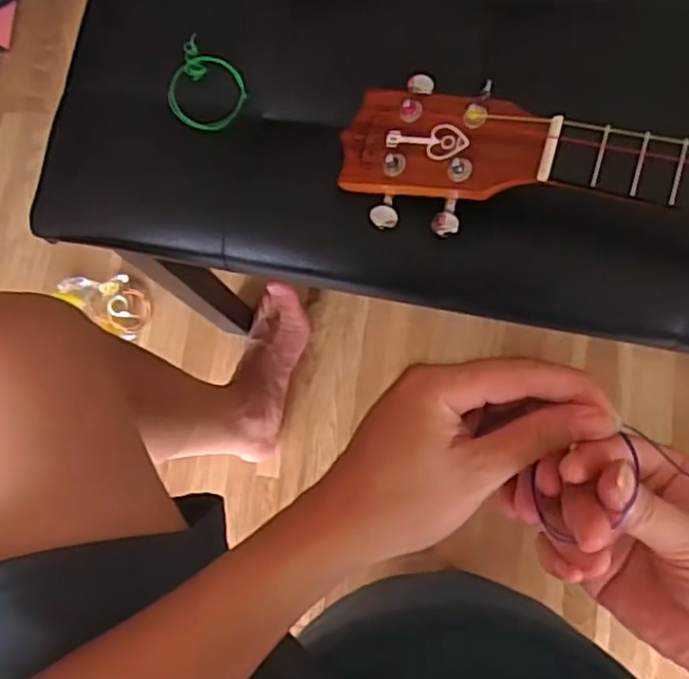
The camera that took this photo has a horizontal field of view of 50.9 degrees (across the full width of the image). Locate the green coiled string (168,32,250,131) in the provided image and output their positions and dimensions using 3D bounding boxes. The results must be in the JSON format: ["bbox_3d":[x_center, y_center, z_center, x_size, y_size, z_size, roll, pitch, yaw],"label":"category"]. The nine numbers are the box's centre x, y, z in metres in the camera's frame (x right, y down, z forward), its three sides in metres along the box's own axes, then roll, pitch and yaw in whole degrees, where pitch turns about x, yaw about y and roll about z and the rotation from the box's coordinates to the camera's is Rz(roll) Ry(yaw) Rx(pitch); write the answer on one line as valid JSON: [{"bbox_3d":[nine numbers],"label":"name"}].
[{"bbox_3d":[-0.087,-0.158,0.454,0.044,0.024,0.049,32,80,5],"label":"green coiled string"}]

